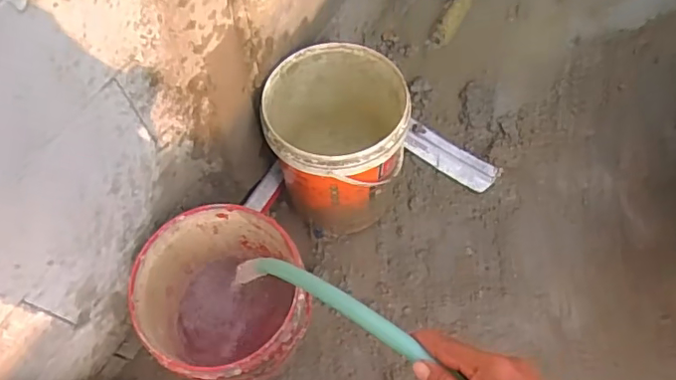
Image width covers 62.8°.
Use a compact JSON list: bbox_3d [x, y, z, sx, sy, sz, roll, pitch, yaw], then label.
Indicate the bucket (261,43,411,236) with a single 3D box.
[{"bbox_3d":[-0.001,-0.102,1.339,0.296,0.393,0.330,-4,64,0],"label":"bucket"}]

